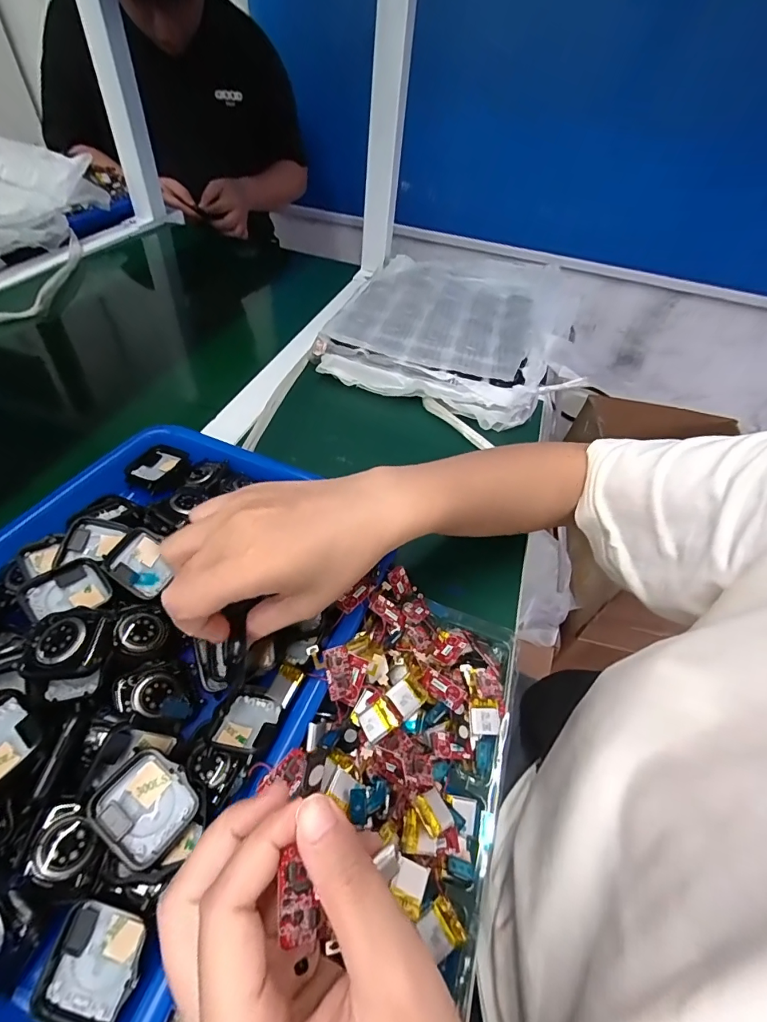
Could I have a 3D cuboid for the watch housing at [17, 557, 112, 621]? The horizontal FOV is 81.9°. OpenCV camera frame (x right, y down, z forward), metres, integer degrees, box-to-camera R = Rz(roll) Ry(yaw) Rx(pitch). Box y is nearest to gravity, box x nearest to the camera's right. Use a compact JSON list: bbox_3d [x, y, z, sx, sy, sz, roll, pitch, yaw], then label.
[{"bbox_3d":[-0.190,0.050,0.266,0.035,0.006,0.040,47,53,6],"label":"watch housing"}]

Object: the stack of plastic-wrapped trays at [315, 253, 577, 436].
[{"bbox_3d":[0.088,-0.240,0.566,0.269,0.057,0.306,18,49,9],"label":"stack of plastic-wrapped trays"}]

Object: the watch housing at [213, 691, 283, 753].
[{"bbox_3d":[-0.074,0.118,0.246,0.032,0.010,0.038,2,25,9],"label":"watch housing"}]

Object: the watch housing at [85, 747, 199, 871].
[{"bbox_3d":[-0.112,0.138,0.208,0.042,0.012,0.036,28,51,18],"label":"watch housing"}]

